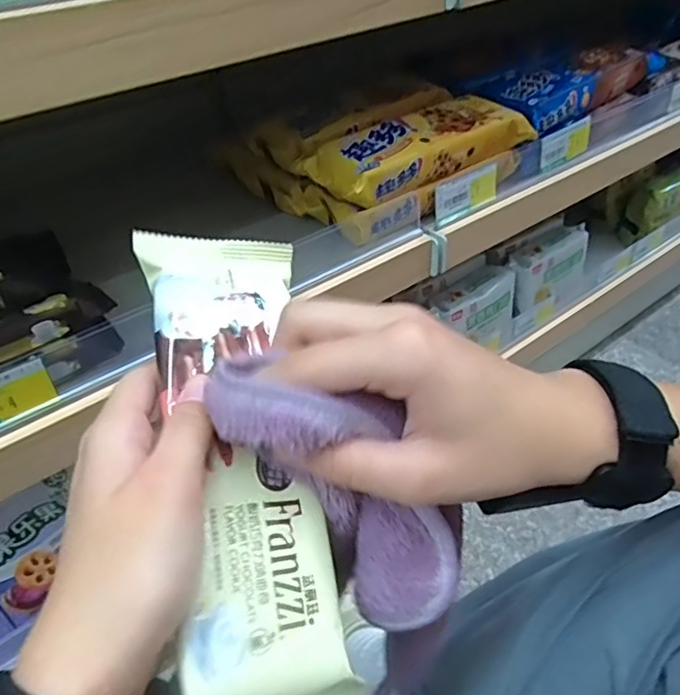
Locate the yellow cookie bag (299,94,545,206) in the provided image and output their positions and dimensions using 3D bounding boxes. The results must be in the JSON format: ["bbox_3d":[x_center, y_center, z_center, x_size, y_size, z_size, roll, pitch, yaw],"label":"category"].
[{"bbox_3d":[0.065,-0.190,0.540,0.222,0.040,0.095,-29,46,-27],"label":"yellow cookie bag"}]

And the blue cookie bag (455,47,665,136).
[{"bbox_3d":[0.241,-0.298,0.650,0.234,0.043,0.106,-31,47,-28],"label":"blue cookie bag"}]

